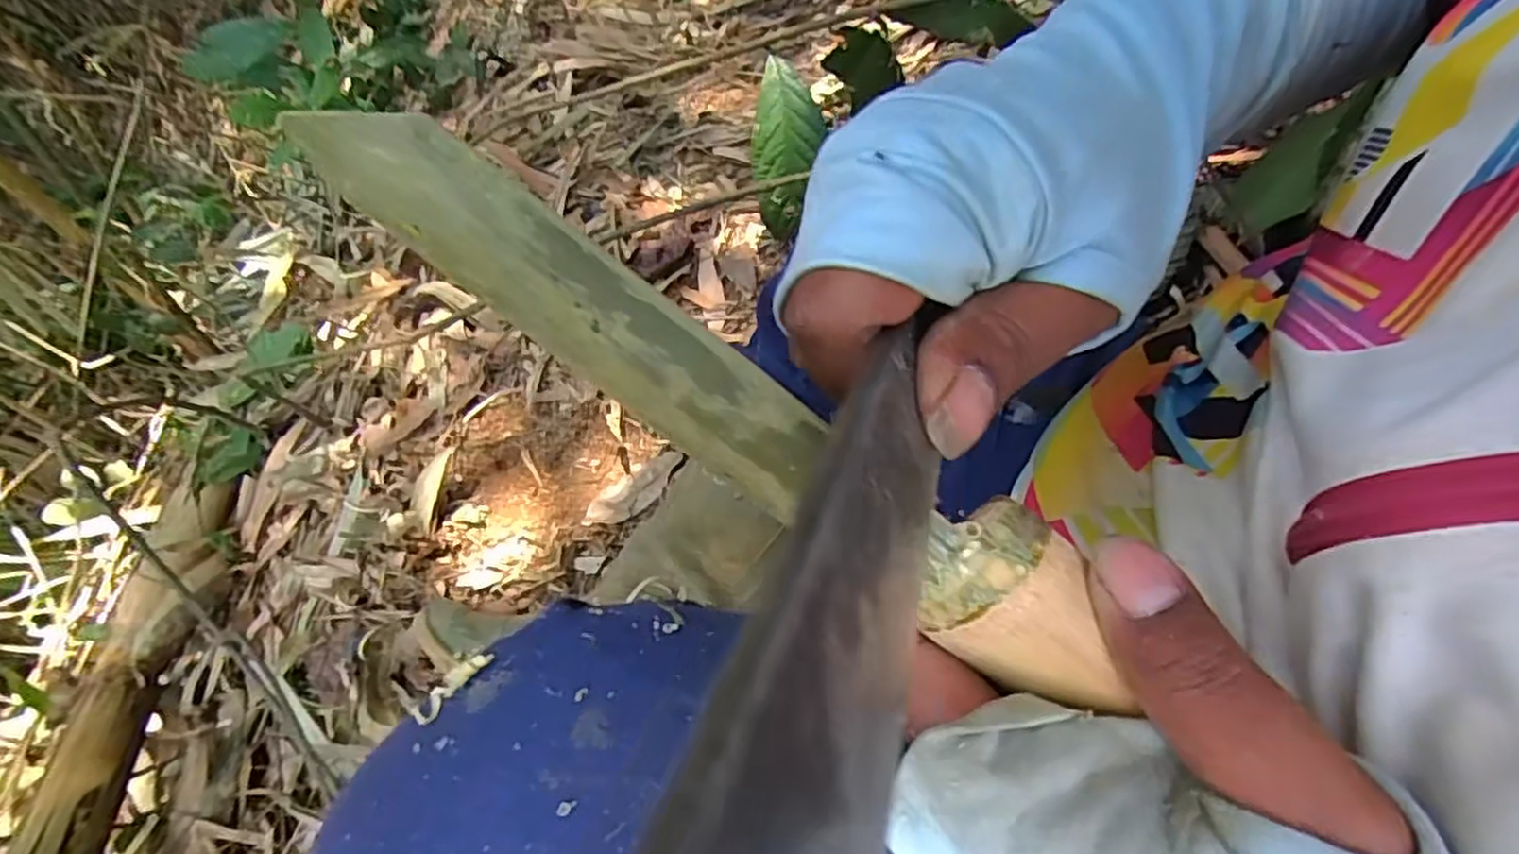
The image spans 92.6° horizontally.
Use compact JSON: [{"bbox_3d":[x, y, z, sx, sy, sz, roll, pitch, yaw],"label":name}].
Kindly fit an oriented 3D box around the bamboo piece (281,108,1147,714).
[{"bbox_3d":[-0.003,-0.003,0.147,0.188,0.018,0.025,34,64,-6],"label":"bamboo piece"}]

